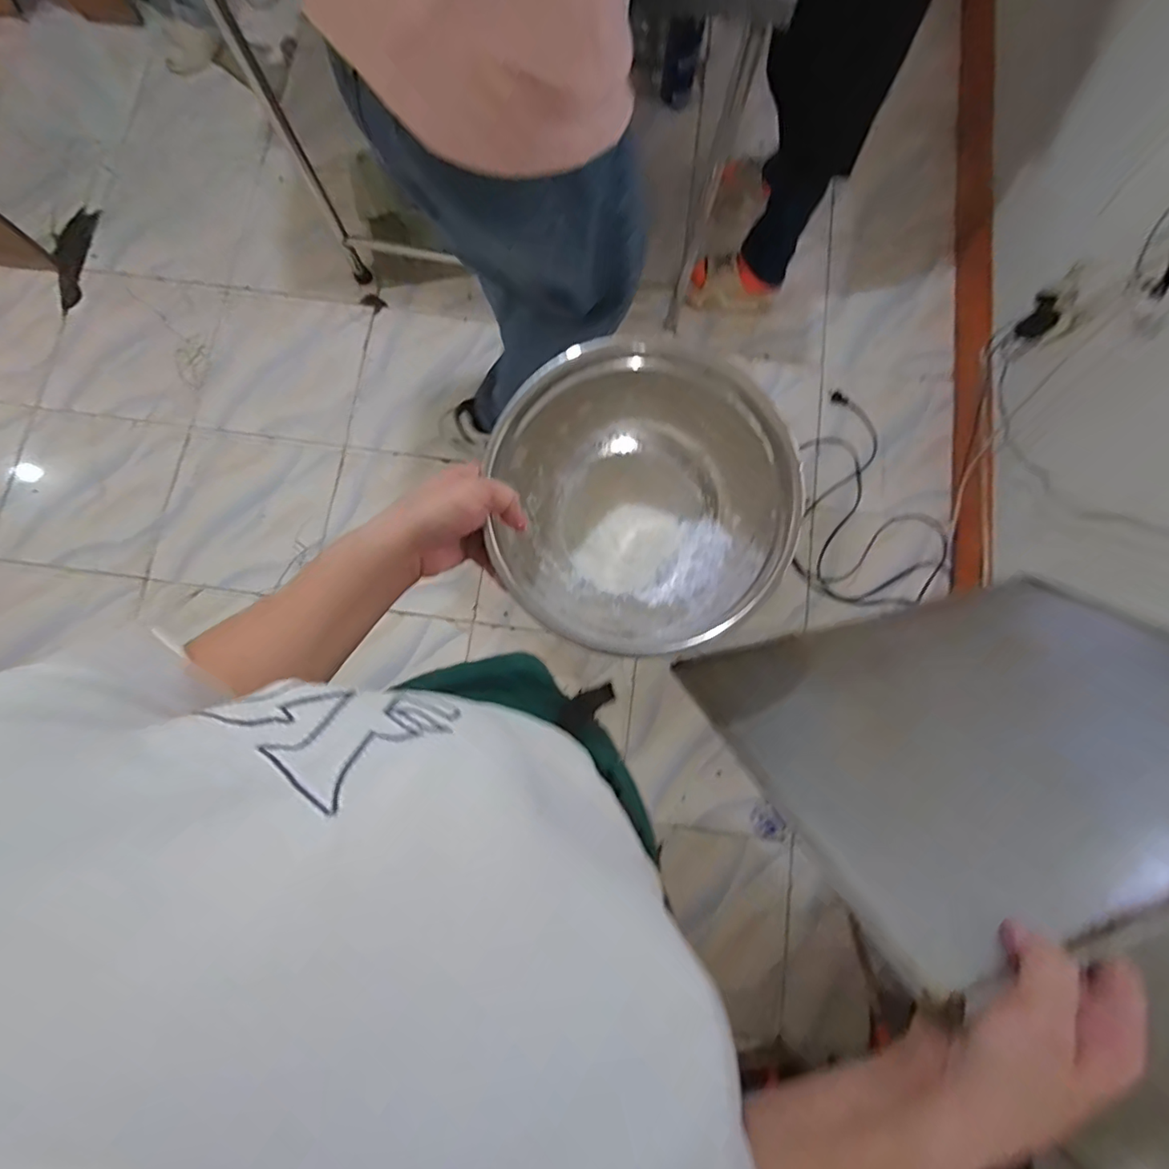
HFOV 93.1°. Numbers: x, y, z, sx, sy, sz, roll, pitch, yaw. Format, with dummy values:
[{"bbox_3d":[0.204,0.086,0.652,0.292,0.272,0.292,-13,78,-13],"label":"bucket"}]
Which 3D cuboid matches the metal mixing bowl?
[{"bbox_3d":[0.042,-0.061,0.464,0.217,0.138,0.212,0,80,1],"label":"metal mixing bowl"}]

